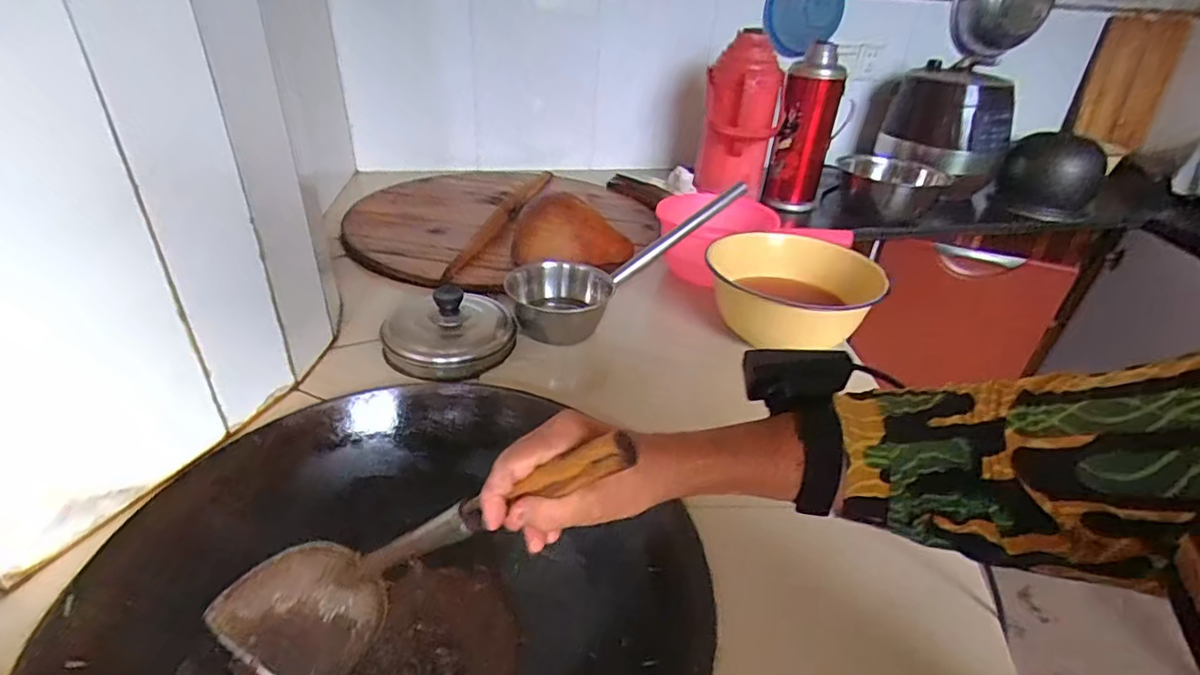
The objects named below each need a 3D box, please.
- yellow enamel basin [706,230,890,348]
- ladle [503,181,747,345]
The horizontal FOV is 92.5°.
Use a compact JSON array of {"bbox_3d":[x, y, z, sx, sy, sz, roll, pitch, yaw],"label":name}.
[{"bbox_3d":[0.275,-0.064,0.853,0.218,0.124,0.267,24,37,29],"label":"yellow enamel basin"},{"bbox_3d":[0.056,-0.121,0.862,0.407,0.092,0.157,-31,41,-15],"label":"ladle"}]

